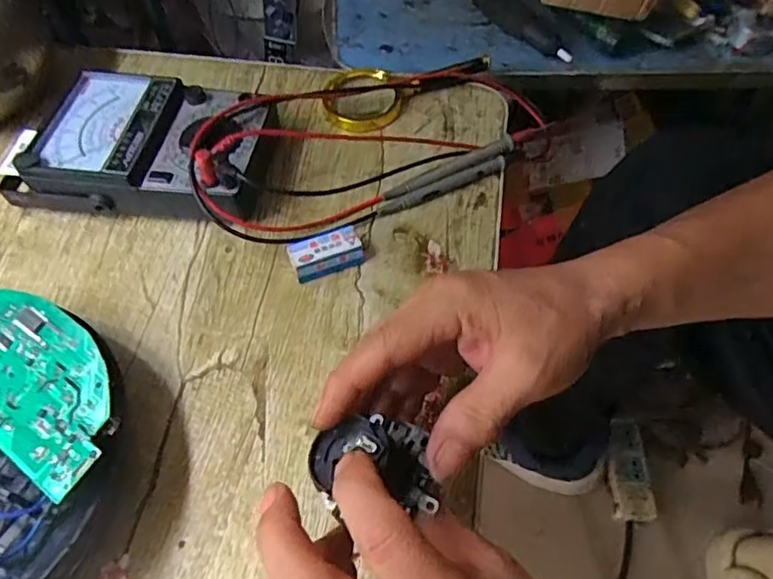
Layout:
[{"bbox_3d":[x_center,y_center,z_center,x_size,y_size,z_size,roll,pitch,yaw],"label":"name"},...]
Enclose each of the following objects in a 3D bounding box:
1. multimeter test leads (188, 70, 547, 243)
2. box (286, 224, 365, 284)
[{"bbox_3d":[-0.006,-0.132,0.460,0.296,0.066,0.138,-22,60,-13],"label":"multimeter test leads"},{"bbox_3d":[-0.042,-0.025,0.416,0.049,0.025,0.022,-16,58,-9],"label":"box"}]

